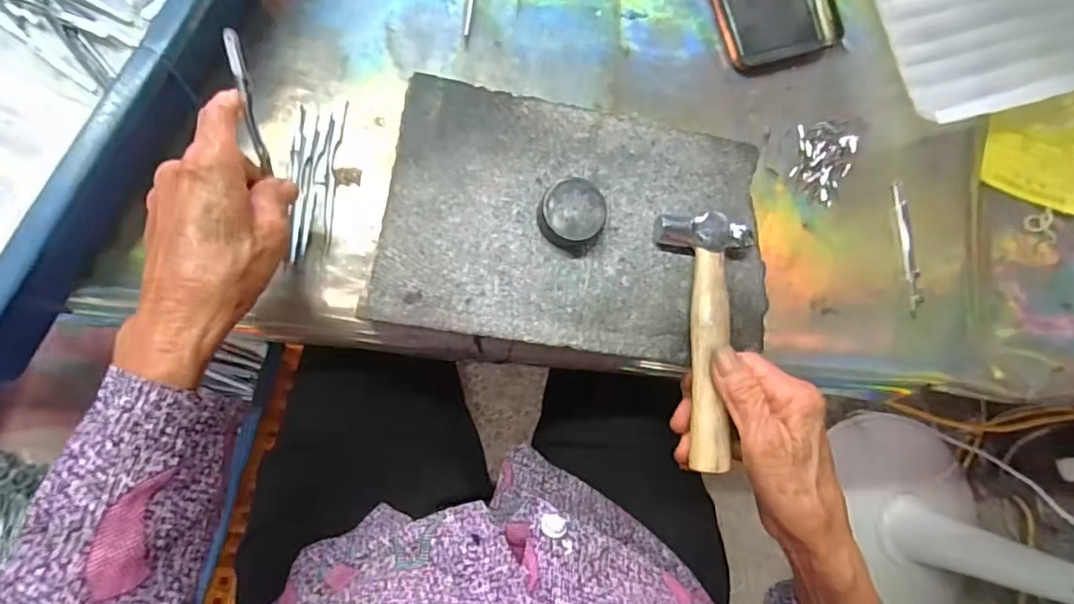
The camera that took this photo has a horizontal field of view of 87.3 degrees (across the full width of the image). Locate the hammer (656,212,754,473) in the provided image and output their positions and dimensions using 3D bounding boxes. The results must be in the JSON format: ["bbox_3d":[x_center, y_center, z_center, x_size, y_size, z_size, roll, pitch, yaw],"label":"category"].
[{"bbox_3d":[0.103,0.022,0.336,0.057,0.015,0.150,3,78,-9],"label":"hammer"}]

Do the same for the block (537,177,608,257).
[{"bbox_3d":[0.022,-0.052,0.337,0.039,0.022,0.038,1,83,-11],"label":"block"}]

